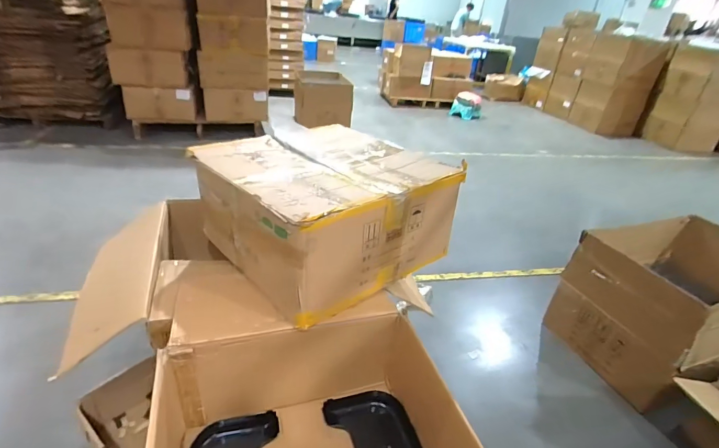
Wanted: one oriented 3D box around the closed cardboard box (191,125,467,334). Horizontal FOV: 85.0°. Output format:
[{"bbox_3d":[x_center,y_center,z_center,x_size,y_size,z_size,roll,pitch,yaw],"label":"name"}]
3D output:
[{"bbox_3d":[-0.109,-0.078,1.110,0.536,0.254,0.582,-21,41,-36],"label":"closed cardboard box"}]

